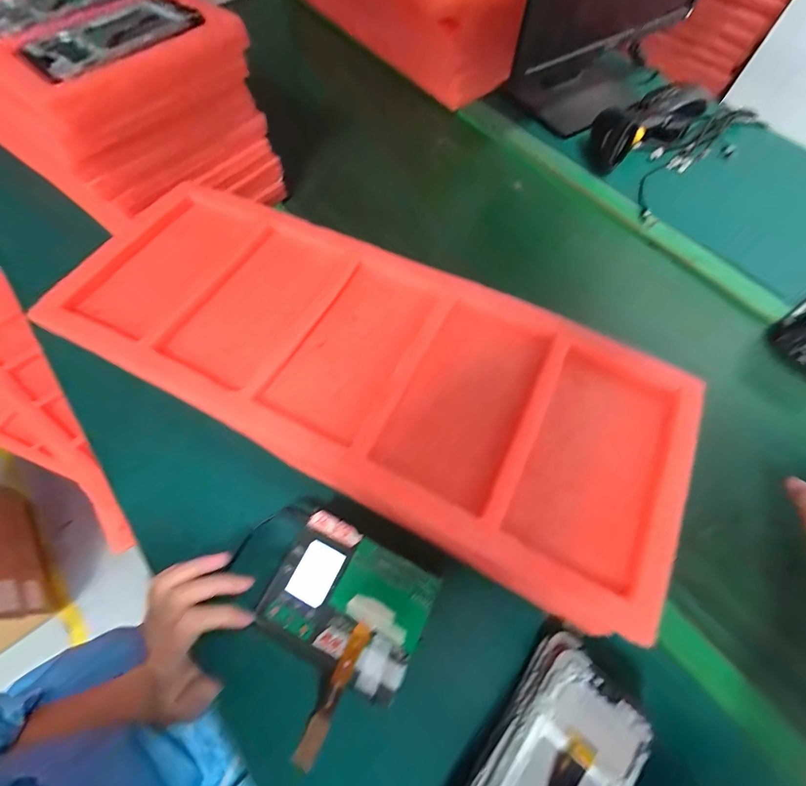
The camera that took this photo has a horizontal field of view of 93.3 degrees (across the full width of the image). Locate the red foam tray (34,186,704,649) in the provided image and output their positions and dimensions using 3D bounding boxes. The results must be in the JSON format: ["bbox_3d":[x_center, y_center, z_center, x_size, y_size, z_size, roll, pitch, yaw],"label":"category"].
[{"bbox_3d":[-0.039,-0.036,0.329,0.532,0.025,0.218,25,65,13],"label":"red foam tray"}]

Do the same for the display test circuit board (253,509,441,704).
[{"bbox_3d":[-0.044,0.168,0.307,0.123,0.009,0.097,27,68,11],"label":"display test circuit board"}]

